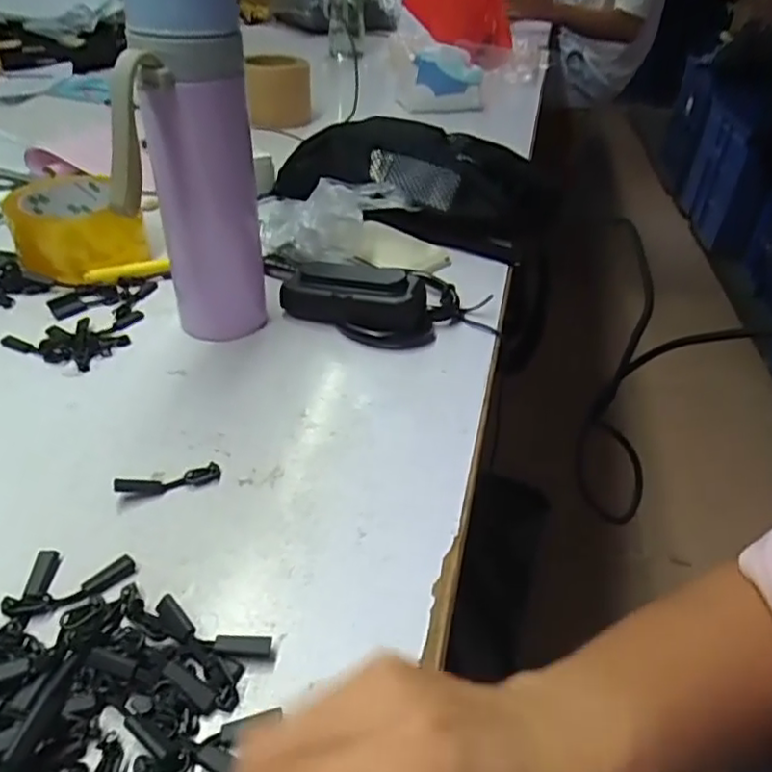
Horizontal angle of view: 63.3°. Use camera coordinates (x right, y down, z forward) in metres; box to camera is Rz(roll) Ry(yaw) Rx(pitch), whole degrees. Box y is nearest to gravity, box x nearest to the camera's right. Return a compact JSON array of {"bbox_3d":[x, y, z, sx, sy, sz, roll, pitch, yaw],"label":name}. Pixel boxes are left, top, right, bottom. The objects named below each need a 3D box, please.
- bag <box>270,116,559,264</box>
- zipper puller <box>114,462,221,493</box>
[{"bbox_3d":[0.024,-0.207,0.612,0.267,0.072,0.145,15,39,14],"label":"bag"},{"bbox_3d":[-0.118,0.050,0.339,0.053,0.011,0.011,-10,40,-18],"label":"zipper puller"}]

